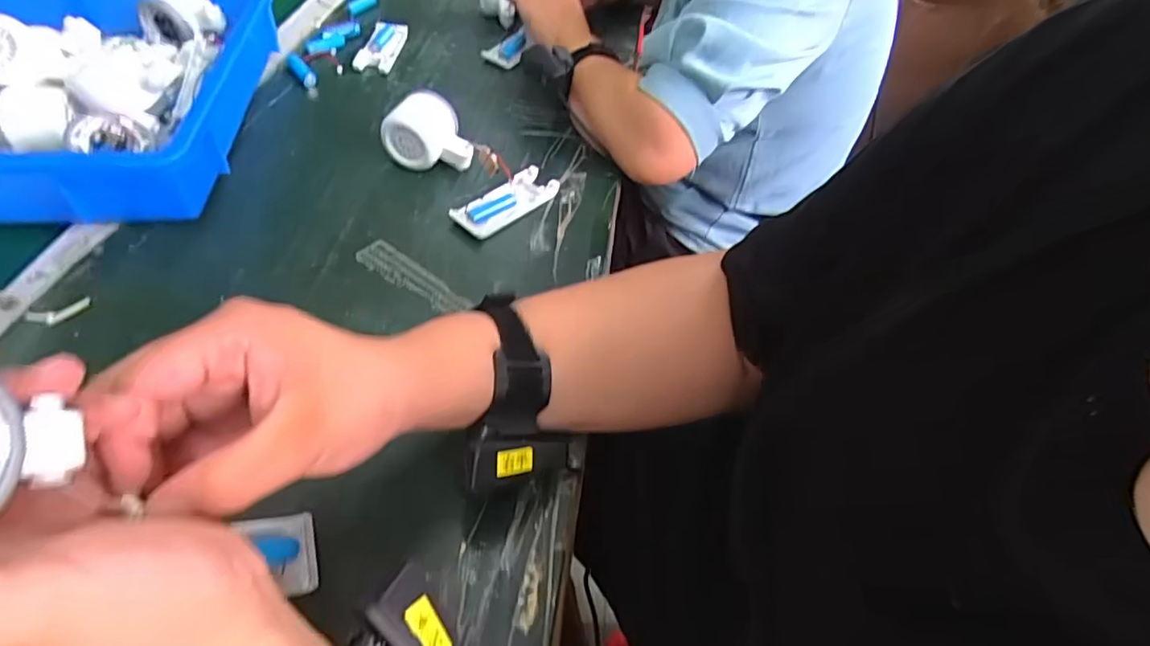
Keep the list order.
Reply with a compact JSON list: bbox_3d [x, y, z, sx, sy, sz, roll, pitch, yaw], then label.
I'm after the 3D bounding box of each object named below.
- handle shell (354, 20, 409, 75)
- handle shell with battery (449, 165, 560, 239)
[{"bbox_3d":[-0.235,-0.337,0.714,0.048,0.023,0.095,5,50,-3],"label":"handle shell"},{"bbox_3d":[-0.064,-0.114,0.549,0.104,0.016,0.043,-34,61,-29],"label":"handle shell with battery"}]

